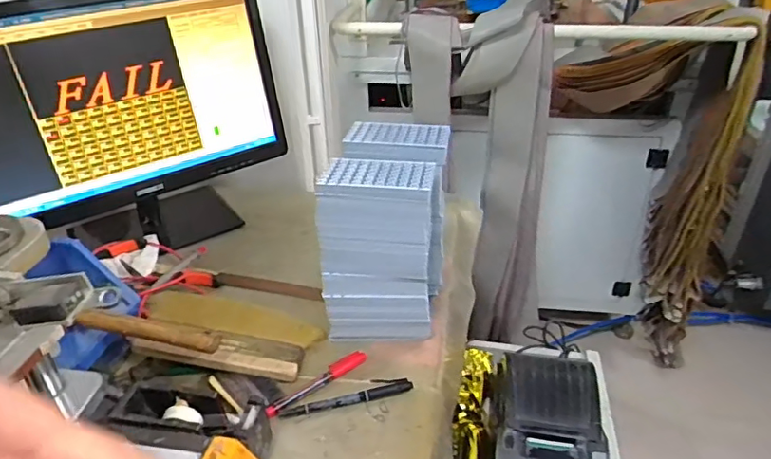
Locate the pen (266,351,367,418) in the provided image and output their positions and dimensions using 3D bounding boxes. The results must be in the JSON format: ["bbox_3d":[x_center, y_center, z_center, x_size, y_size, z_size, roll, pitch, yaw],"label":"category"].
[{"bbox_3d":[-0.071,0.162,0.594,0.128,0.015,0.017,-27,41,-36],"label":"pen"}]

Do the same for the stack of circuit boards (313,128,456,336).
[{"bbox_3d":[0.004,0.002,0.646,0.117,0.202,0.150,6,33,10],"label":"stack of circuit boards"}]

